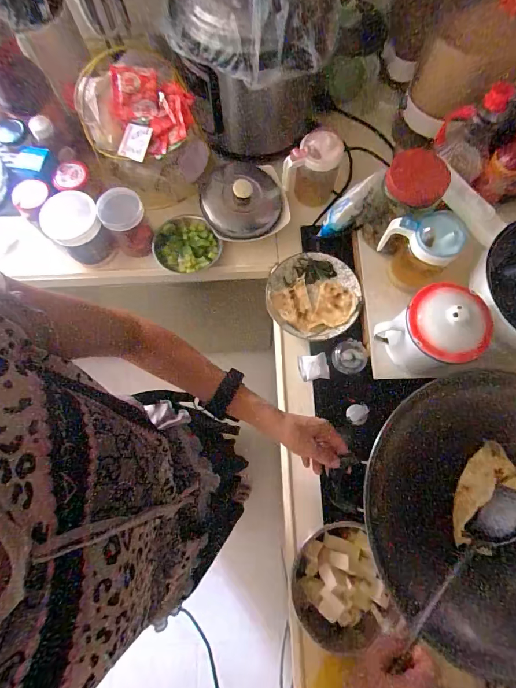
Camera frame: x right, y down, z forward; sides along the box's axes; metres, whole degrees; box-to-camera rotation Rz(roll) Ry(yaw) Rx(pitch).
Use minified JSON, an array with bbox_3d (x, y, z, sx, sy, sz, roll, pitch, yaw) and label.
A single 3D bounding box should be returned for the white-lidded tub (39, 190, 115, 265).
[{"bbox_3d":[-0.343,-0.221,0.672,0.094,0.099,0.084,-39,78,-9],"label":"white-lidded tub"}]

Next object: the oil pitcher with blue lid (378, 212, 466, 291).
[{"bbox_3d":[0.268,-0.162,0.601,0.110,0.136,0.078,37,78,10],"label":"oil pitcher with blue lid"}]

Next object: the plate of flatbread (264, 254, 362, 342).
[{"bbox_3d":[0.107,-0.093,0.681,0.175,0.022,0.171,0,75,1],"label":"plate of flatbread"}]

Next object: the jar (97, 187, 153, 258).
[{"bbox_3d":[-0.254,-0.232,0.681,0.072,0.109,0.078,0,75,1],"label":"jar"}]

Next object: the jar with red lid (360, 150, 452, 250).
[{"bbox_3d":[0.244,-0.248,0.605,0.092,0.143,0.087,0,75,1],"label":"jar with red lid"}]

